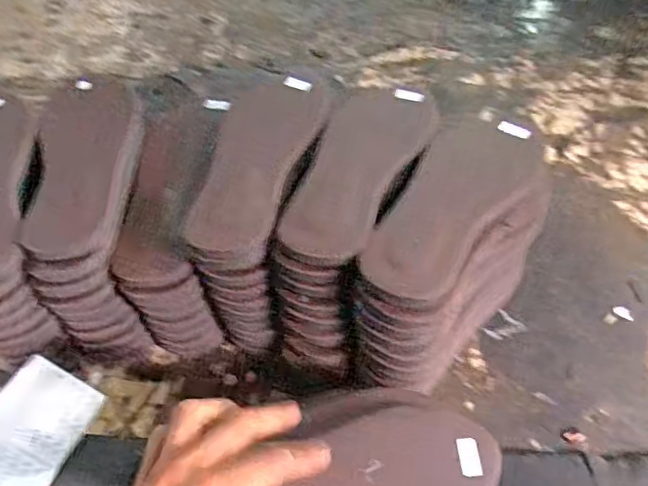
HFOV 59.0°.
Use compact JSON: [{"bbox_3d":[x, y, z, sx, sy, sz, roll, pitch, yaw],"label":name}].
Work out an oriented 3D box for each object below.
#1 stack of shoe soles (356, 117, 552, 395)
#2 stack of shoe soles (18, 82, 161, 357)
[{"bbox_3d":[0.118,0.016,0.519,0.112,0.155,0.249,24,62,16],"label":"stack of shoe soles"},{"bbox_3d":[-0.218,-0.038,0.579,0.099,0.147,0.268,-12,58,-5],"label":"stack of shoe soles"}]

